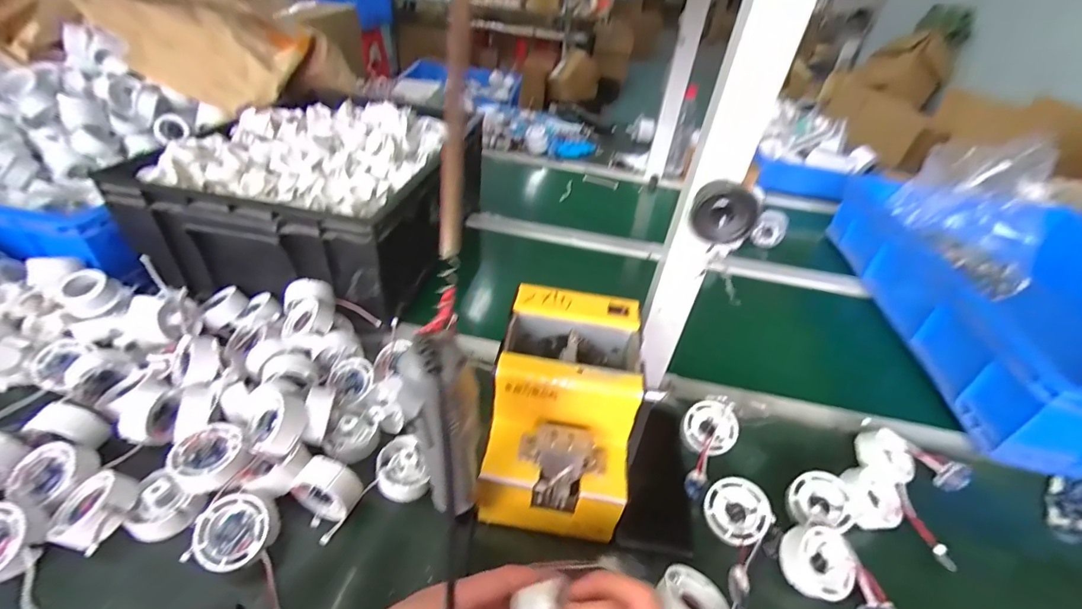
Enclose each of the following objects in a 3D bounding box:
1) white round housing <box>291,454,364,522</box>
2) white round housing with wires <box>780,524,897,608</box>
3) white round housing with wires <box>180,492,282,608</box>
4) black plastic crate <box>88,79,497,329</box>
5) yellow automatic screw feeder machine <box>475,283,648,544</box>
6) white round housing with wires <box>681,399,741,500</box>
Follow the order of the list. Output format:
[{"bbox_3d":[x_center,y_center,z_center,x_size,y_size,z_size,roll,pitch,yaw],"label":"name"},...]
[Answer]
[{"bbox_3d":[-0.190,0.163,0.407,0.047,0.046,0.031,15,39,10],"label":"white round housing"},{"bbox_3d":[0.259,0.232,0.394,0.097,0.041,0.059,22,41,18],"label":"white round housing with wires"},{"bbox_3d":[-0.227,0.202,0.363,0.109,0.044,0.062,28,43,24],"label":"white round housing with wires"},{"bbox_3d":[-0.322,-0.177,0.712,0.347,0.181,0.438,11,39,5],"label":"black plastic crate"},{"bbox_3d":[0.023,0.094,0.430,0.123,0.131,0.177,11,39,5],"label":"yellow automatic screw feeder machine"},{"bbox_3d":[0.172,0.153,0.484,0.054,0.022,0.105,22,61,18],"label":"white round housing with wires"}]

